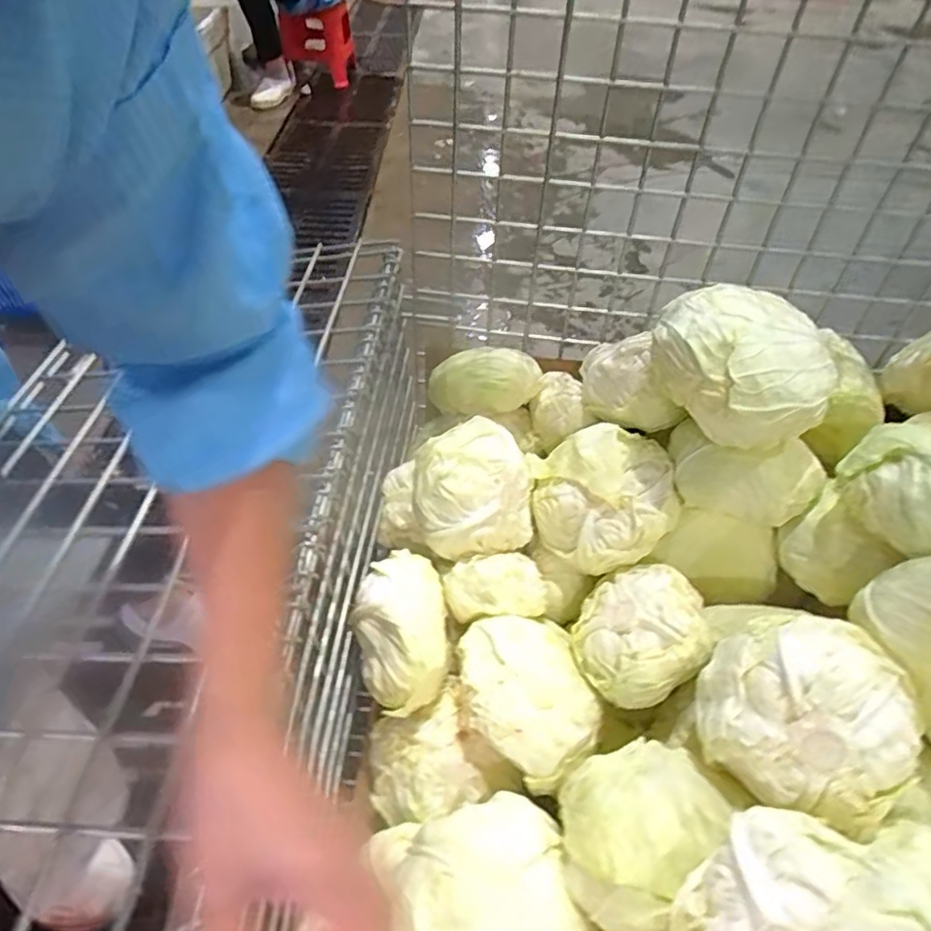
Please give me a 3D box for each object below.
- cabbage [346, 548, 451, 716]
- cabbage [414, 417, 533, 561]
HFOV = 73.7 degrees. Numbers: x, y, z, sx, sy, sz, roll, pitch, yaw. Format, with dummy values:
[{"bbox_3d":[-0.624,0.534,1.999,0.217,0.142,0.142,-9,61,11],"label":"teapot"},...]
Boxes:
[{"bbox_3d":[-0.067,0.177,0.679,0.105,0.099,0.164,-10,49,-13],"label":"cabbage"},{"bbox_3d":[0.010,0.024,0.734,0.137,0.101,0.139,-4,48,-8],"label":"cabbage"}]

